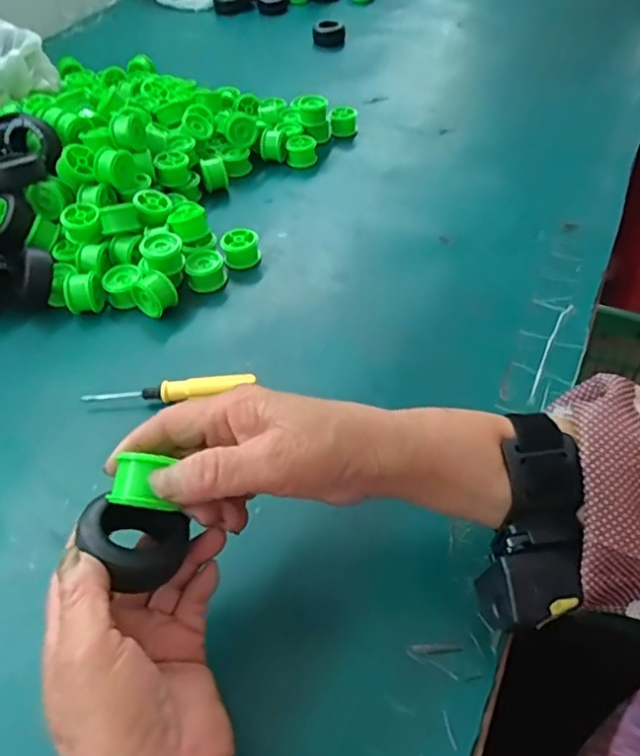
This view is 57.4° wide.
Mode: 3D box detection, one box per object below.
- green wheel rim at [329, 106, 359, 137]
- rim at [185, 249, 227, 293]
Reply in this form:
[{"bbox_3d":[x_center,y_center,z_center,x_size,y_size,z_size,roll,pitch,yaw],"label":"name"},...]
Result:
[{"bbox_3d":[0.027,-0.302,0.684,0.032,0.027,0.027,1,48,4],"label":"green wheel rim"},{"bbox_3d":[-0.098,-0.093,0.502,0.032,0.025,0.026,-10,48,-6],"label":"rim"}]

